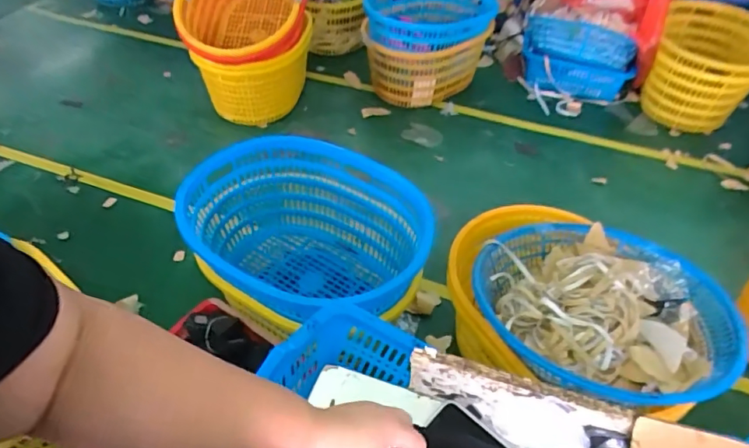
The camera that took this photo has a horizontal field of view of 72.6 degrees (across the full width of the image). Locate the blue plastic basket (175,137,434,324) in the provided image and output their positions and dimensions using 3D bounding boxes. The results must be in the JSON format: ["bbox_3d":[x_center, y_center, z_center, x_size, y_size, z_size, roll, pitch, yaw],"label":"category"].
[{"bbox_3d":[-0.184,0.062,1.381,0.657,0.331,0.484,25,50,21],"label":"blue plastic basket"}]

